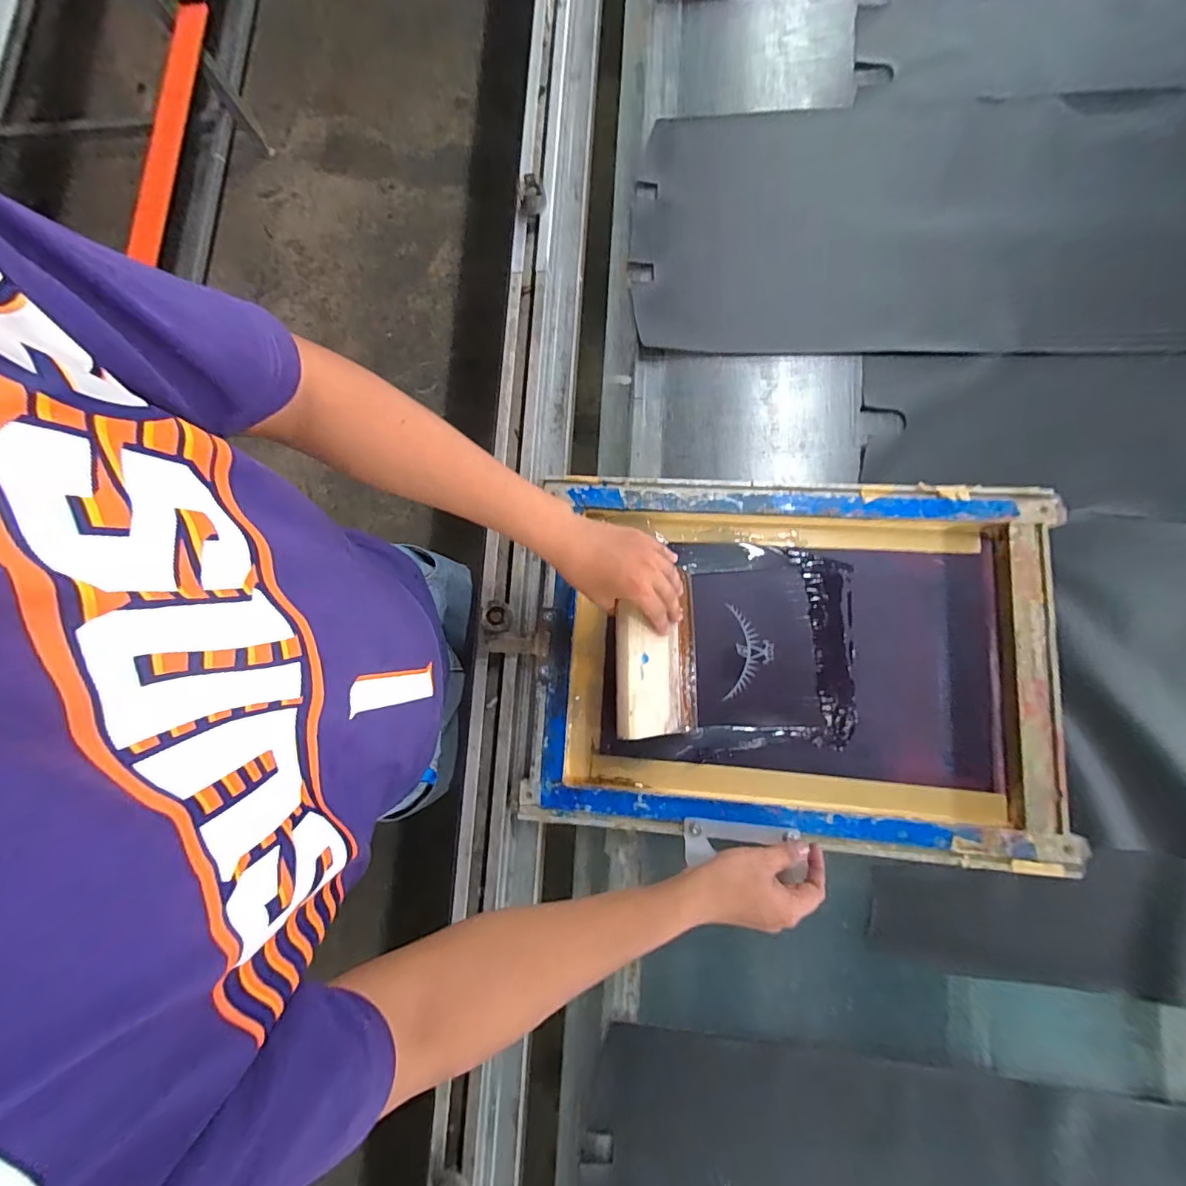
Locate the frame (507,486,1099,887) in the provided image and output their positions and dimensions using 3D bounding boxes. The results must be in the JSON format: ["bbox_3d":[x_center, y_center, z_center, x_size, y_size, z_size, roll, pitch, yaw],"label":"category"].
[{"bbox_3d":[0.207,0.070,0.558,0.536,0.043,0.391,4,82,7],"label":"frame"}]

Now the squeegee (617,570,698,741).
[{"bbox_3d":[0.072,0.071,0.543,0.124,0.028,0.162,12,75,-40],"label":"squeegee"}]

